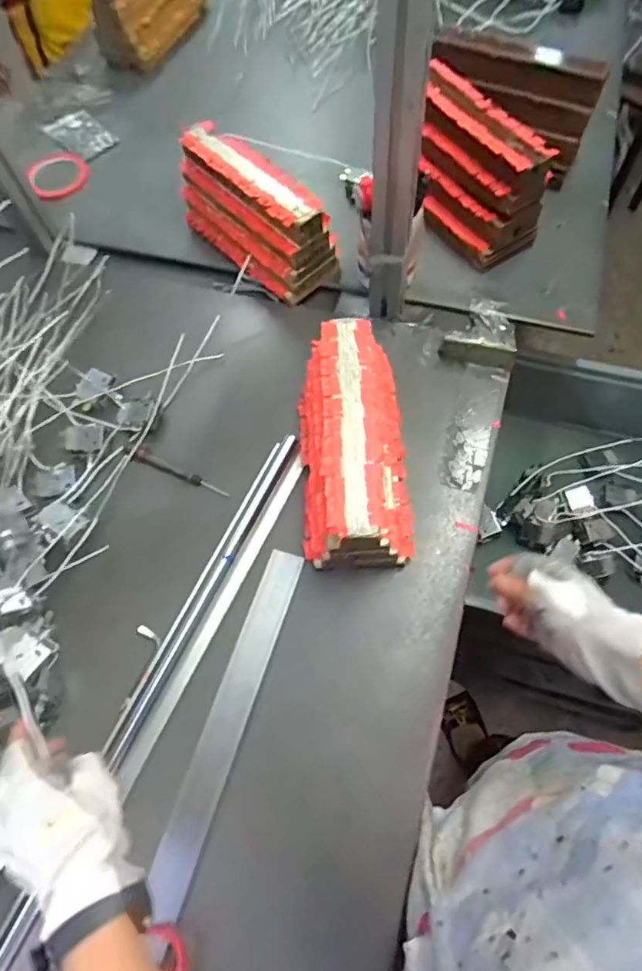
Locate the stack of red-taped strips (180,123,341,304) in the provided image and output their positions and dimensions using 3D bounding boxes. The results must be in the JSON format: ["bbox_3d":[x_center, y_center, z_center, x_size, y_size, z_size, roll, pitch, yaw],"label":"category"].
[{"bbox_3d":[-0.094,-0.369,0.748,0.091,0.124,0.244,-41,71,-14],"label":"stack of red-taped strips"}]

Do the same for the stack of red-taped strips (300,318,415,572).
[{"bbox_3d":[0.037,-0.042,0.592,0.113,0.115,0.240,-4,66,0],"label":"stack of red-taped strips"}]

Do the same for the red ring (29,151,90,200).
[{"bbox_3d":[-0.418,-0.504,0.886,0.092,0.017,0.093,-1,67,2],"label":"red ring"}]

